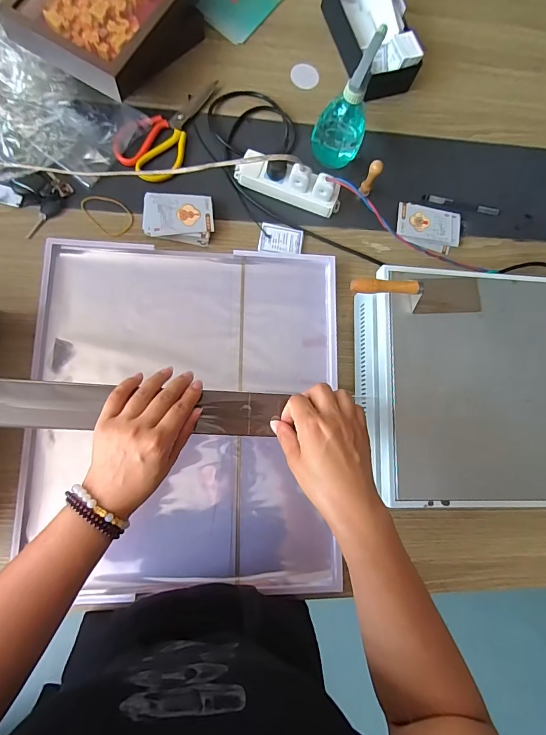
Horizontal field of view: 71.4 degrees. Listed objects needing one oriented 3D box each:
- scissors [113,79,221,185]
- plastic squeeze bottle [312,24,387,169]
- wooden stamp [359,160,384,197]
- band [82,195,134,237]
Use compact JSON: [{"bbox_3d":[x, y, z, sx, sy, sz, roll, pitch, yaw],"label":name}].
[{"bbox_3d":[-0.180,-0.429,0.662,0.106,0.015,0.225,30,81,-2],"label":"scissors"},{"bbox_3d":[0.122,-0.419,0.619,0.087,0.182,0.089,21,80,-3],"label":"plastic squeeze bottle"},{"bbox_3d":[0.169,-0.327,0.659,0.024,0.078,0.020,31,80,-2],"label":"wooden stamp"},{"bbox_3d":[-0.275,-0.258,0.634,0.090,0.004,0.054,42,80,0],"label":"band"}]

